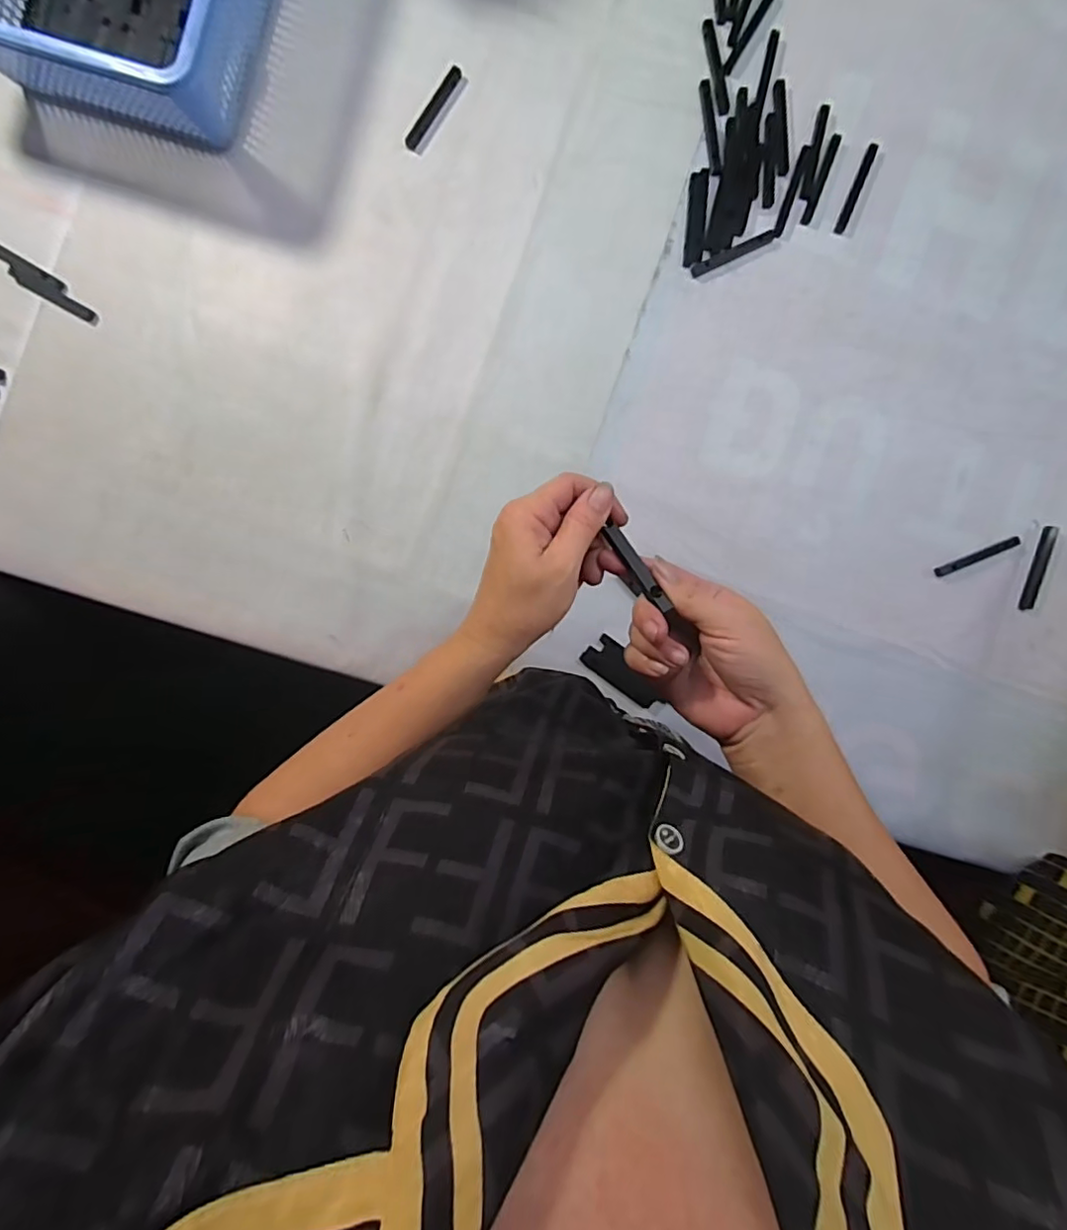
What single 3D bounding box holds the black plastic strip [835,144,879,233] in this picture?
[{"bbox_3d":[0.280,-0.369,0.506,0.010,0.005,0.078,21,91,-1],"label":"black plastic strip"}]

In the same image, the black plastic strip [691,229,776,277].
[{"bbox_3d":[0.175,-0.316,0.510,0.078,0.004,0.011,-23,92,0],"label":"black plastic strip"}]

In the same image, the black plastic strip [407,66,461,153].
[{"bbox_3d":[-0.085,-0.434,0.500,0.012,0.006,0.077,32,91,-2],"label":"black plastic strip"}]

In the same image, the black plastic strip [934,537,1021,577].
[{"bbox_3d":[0.392,-0.052,0.511,0.081,0.004,0.009,-21,92,0],"label":"black plastic strip"}]

